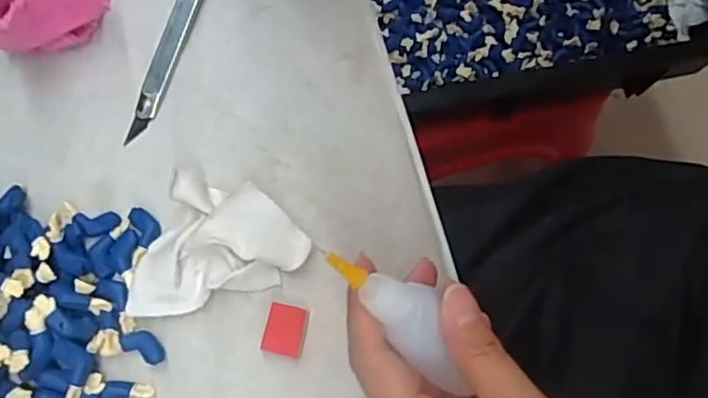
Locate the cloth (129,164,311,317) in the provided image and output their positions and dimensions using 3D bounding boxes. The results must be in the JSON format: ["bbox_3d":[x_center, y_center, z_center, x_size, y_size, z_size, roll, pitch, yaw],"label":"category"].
[{"bbox_3d":[-0.061,0.023,0.280,0.076,0.016,0.063,7,75,1],"label":"cloth"}]

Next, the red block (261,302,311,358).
[{"bbox_3d":[-0.031,0.060,0.276,0.018,0.007,0.021,12,75,2],"label":"red block"}]

